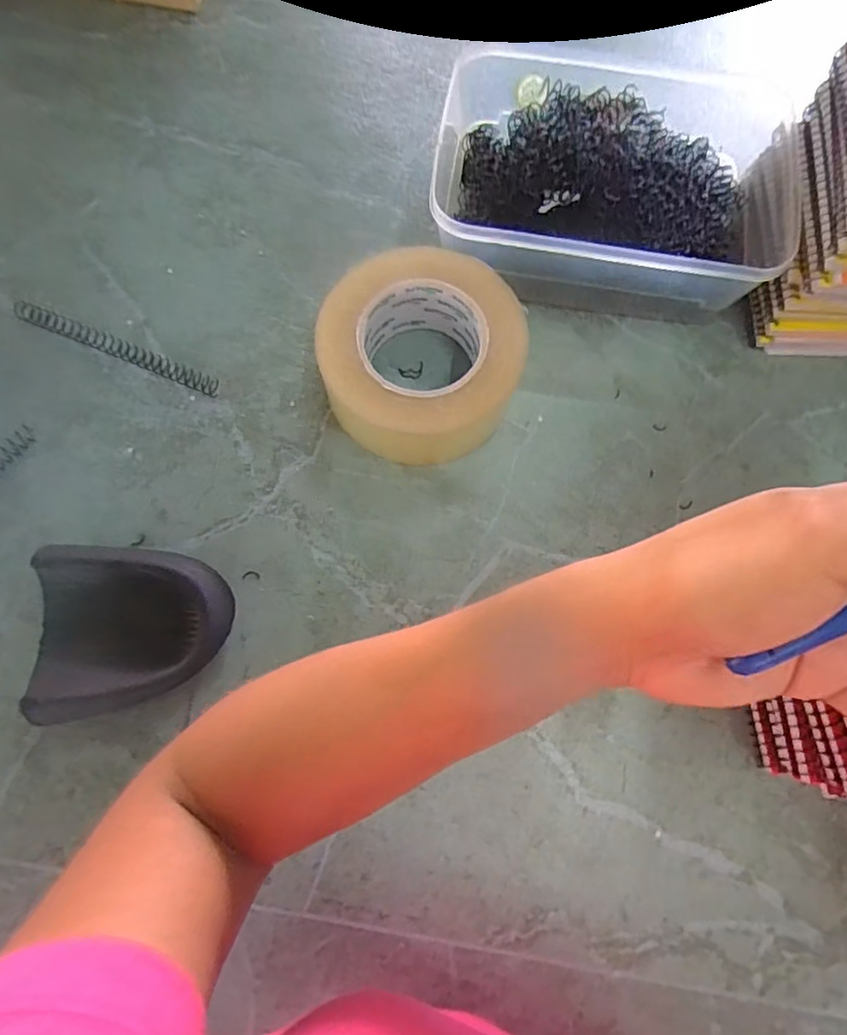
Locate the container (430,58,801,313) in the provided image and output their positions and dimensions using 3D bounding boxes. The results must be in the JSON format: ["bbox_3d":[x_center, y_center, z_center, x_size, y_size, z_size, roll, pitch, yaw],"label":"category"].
[{"bbox_3d":[0.130,-0.229,0.391,0.231,0.068,0.150,9,74,1],"label":"container"}]

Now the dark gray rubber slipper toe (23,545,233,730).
[{"bbox_3d":[-0.173,0.066,0.326,0.108,0.028,0.099,-1,74,-2],"label":"dark gray rubber slipper toe"}]

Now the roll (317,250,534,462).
[{"bbox_3d":[-0.001,-0.106,0.365,0.128,0.054,0.131,-6,74,-3],"label":"roll"}]

